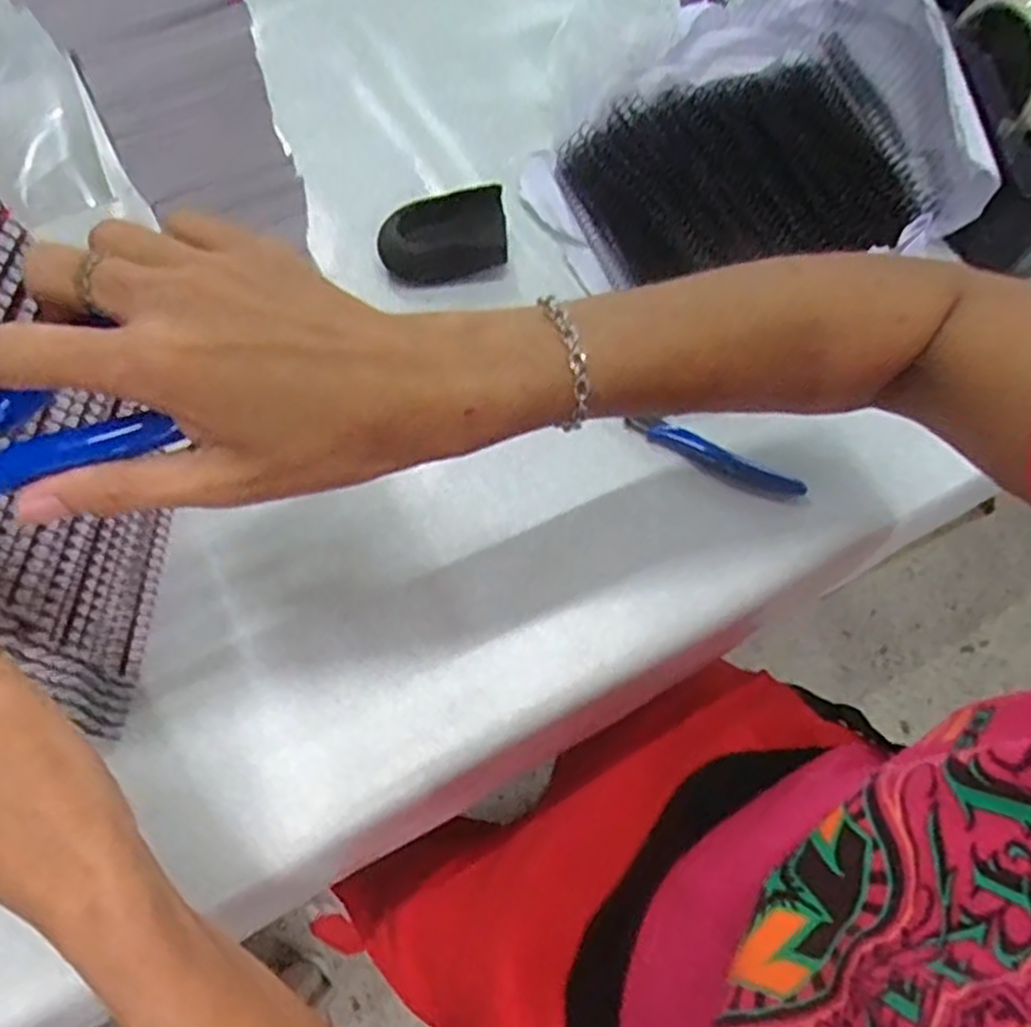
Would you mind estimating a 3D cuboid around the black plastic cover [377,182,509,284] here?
[{"bbox_3d":[-0.050,-0.194,0.522,0.087,0.029,0.061,-7,64,-6],"label":"black plastic cover"}]

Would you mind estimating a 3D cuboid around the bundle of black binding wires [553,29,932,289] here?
[{"bbox_3d":[0.165,-0.240,0.540,0.237,0.037,0.170,-20,66,-12],"label":"bundle of black binding wires"}]

